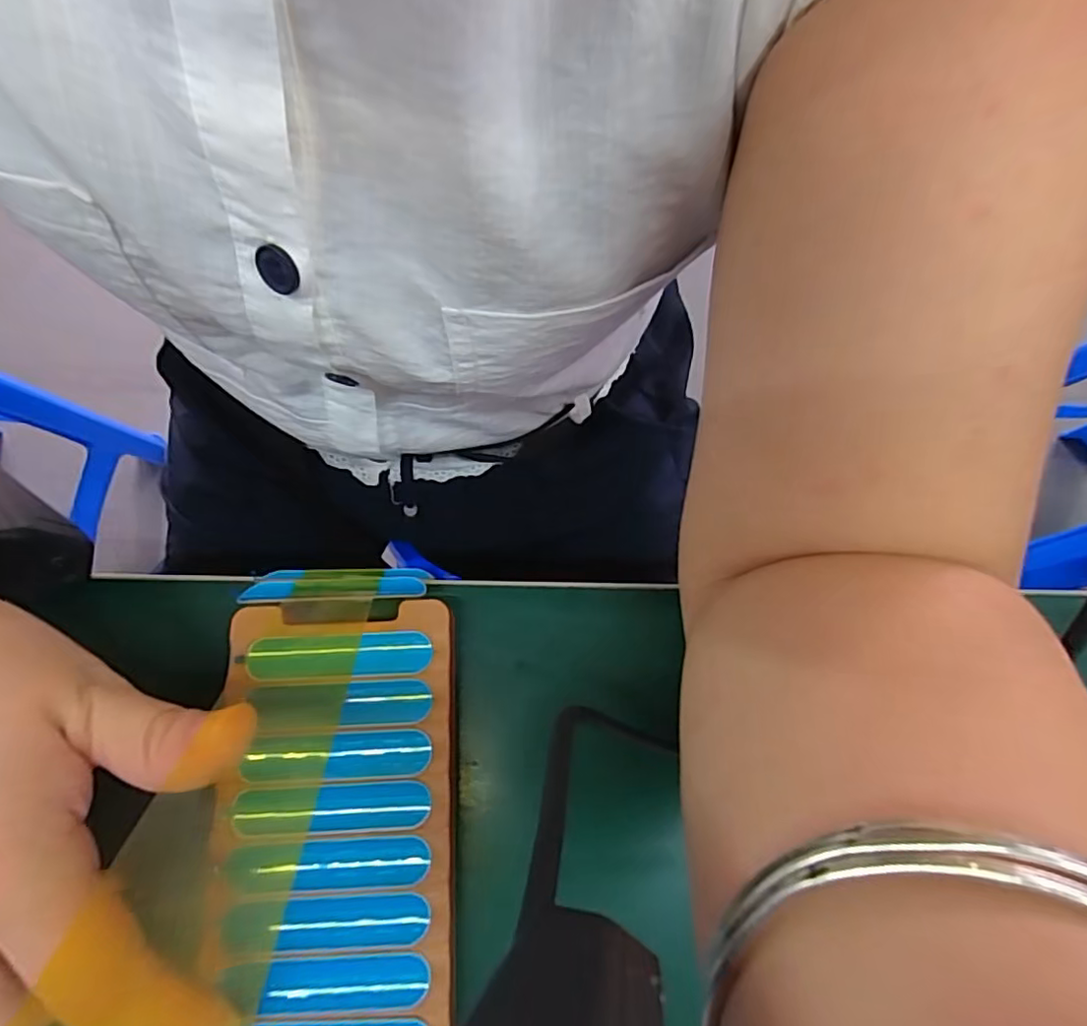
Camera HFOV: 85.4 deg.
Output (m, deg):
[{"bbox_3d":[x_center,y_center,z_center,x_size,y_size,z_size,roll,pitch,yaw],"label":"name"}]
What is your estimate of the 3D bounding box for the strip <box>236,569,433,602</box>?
[{"bbox_3d":[-0.072,0.025,0.208,0.062,0.008,0.012,-2,75,-1],"label":"strip"}]

